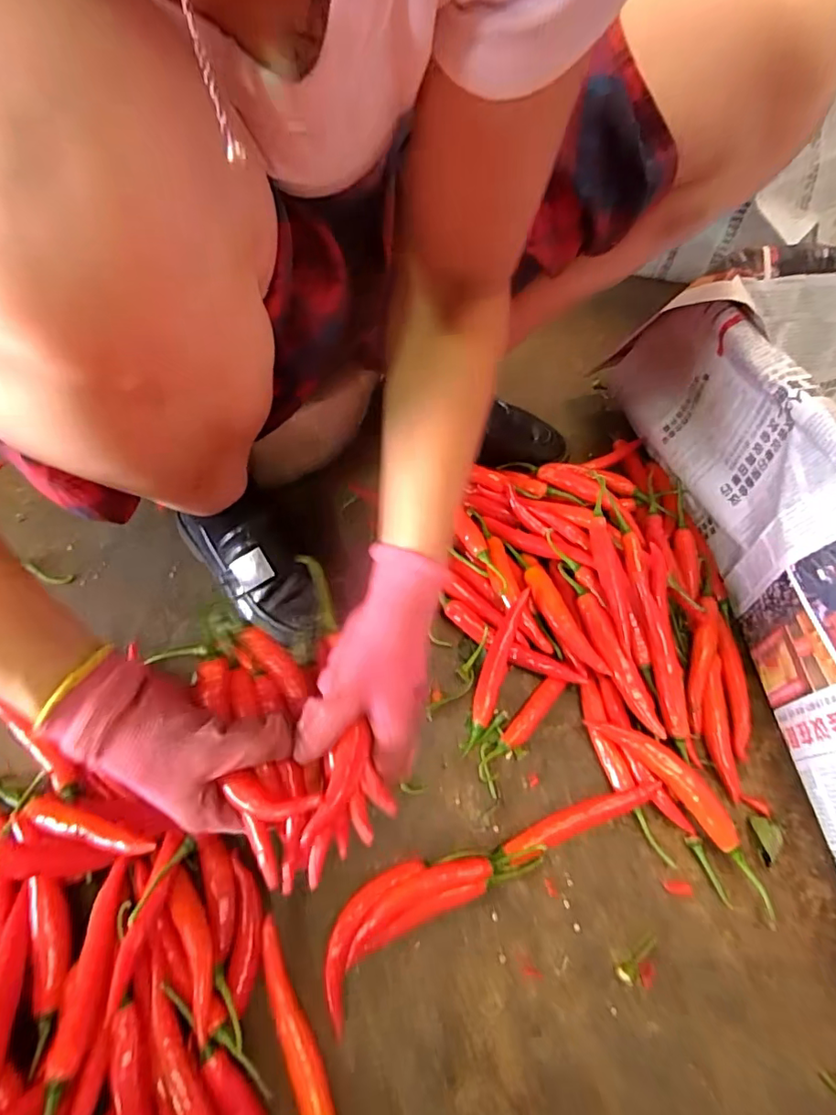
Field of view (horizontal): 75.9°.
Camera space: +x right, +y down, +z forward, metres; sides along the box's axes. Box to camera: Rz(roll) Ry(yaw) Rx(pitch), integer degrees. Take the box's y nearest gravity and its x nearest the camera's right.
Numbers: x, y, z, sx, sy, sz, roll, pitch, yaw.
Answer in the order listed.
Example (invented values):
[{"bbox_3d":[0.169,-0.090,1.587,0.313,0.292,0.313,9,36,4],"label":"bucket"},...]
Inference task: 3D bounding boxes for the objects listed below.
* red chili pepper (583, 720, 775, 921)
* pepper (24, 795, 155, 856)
[{"bbox_3d":[0.222,0.199,0.446,0.033,0.031,0.180,-36,66,-21],"label":"red chili pepper"},{"bbox_3d":[-0.247,0.199,0.398,0.119,0.021,0.021,6,57,22],"label":"pepper"}]

